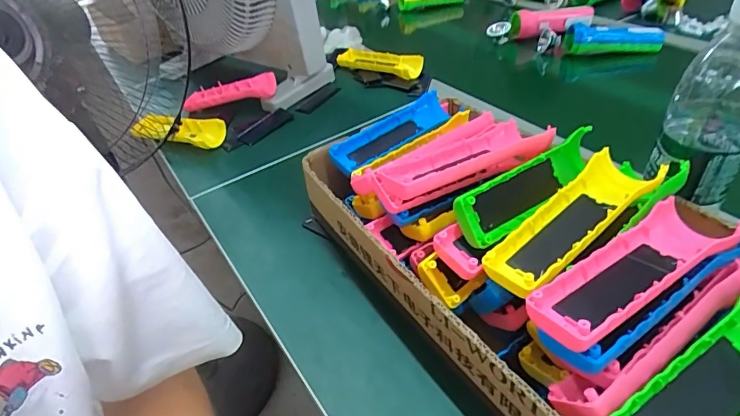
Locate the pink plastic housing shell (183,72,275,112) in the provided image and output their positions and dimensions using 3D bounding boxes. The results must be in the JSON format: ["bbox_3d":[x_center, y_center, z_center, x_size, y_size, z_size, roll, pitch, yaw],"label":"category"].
[{"bbox_3d":[-0.221,-0.181,0.711,0.162,0.028,0.030,-6,37,19],"label":"pink plastic housing shell"}]

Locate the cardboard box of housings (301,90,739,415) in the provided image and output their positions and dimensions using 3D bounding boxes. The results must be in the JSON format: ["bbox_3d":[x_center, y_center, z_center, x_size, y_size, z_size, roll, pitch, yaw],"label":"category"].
[{"bbox_3d":[0.127,0.016,0.365,0.222,0.098,0.414,-25,43,-23],"label":"cardboard box of housings"}]

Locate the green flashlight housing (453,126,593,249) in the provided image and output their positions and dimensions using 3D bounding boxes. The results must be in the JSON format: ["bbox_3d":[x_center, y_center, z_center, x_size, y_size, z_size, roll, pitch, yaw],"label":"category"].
[{"bbox_3d":[0.124,-0.020,0.361,0.140,0.040,0.030,-32,46,-30],"label":"green flashlight housing"}]

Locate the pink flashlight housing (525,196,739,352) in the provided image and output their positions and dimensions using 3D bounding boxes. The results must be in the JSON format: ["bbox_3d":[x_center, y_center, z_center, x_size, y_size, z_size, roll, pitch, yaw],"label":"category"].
[{"bbox_3d":[0.165,0.039,0.282,0.154,0.031,0.045,-24,42,-22],"label":"pink flashlight housing"}]

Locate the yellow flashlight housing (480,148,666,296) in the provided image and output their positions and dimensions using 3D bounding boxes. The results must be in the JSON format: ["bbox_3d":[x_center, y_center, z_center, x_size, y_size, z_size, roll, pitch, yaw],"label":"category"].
[{"bbox_3d":[0.148,0.009,0.325,0.151,0.034,0.047,-31,45,-29],"label":"yellow flashlight housing"}]

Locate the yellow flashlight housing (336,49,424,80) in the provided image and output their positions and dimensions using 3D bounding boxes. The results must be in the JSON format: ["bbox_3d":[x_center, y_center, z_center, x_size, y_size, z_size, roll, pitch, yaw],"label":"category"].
[{"bbox_3d":[0.016,-0.249,0.773,0.159,0.030,0.049,23,46,30],"label":"yellow flashlight housing"}]

